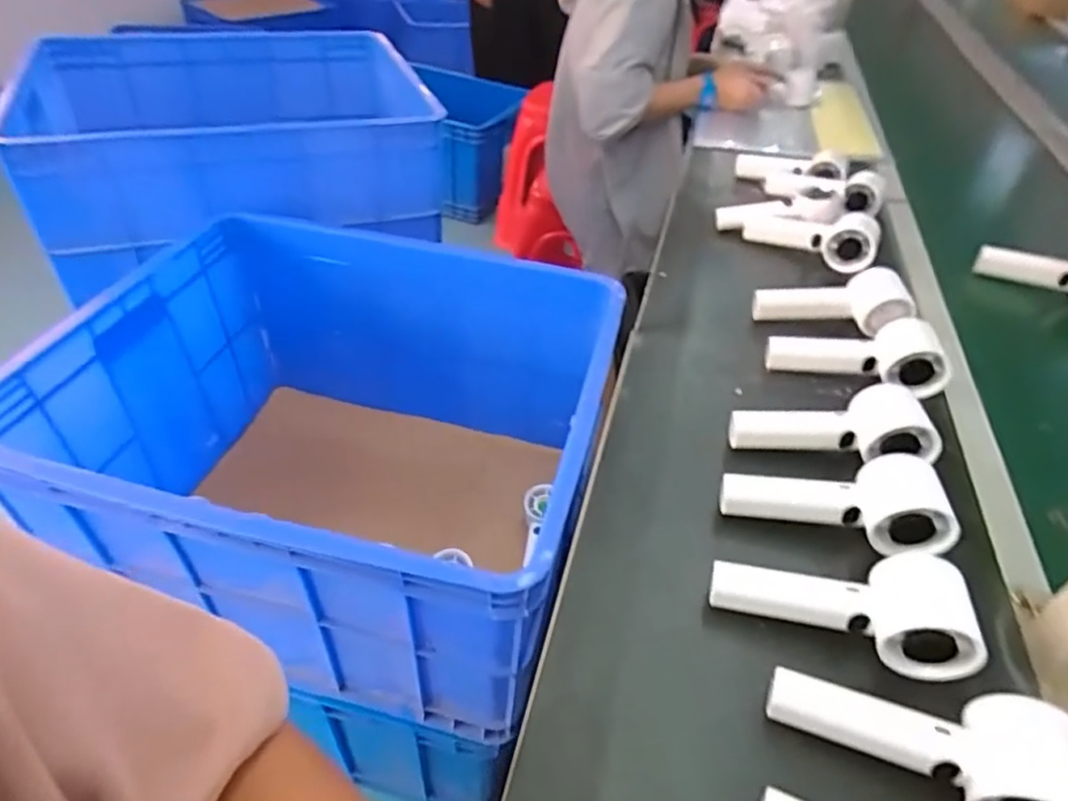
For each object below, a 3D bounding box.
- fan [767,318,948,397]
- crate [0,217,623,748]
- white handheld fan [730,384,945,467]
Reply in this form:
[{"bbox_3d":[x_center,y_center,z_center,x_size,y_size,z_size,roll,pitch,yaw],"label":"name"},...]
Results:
[{"bbox_3d":[0.311,-0.043,0.623,0.155,0.055,0.067,4,43,-2],"label":"fan"},{"bbox_3d":[-0.233,0.064,0.842,0.585,0.380,0.502,12,43,7],"label":"crate"},{"bbox_3d":[0.247,0.029,0.537,0.153,0.049,0.070,-3,43,-9],"label":"white handheld fan"}]

